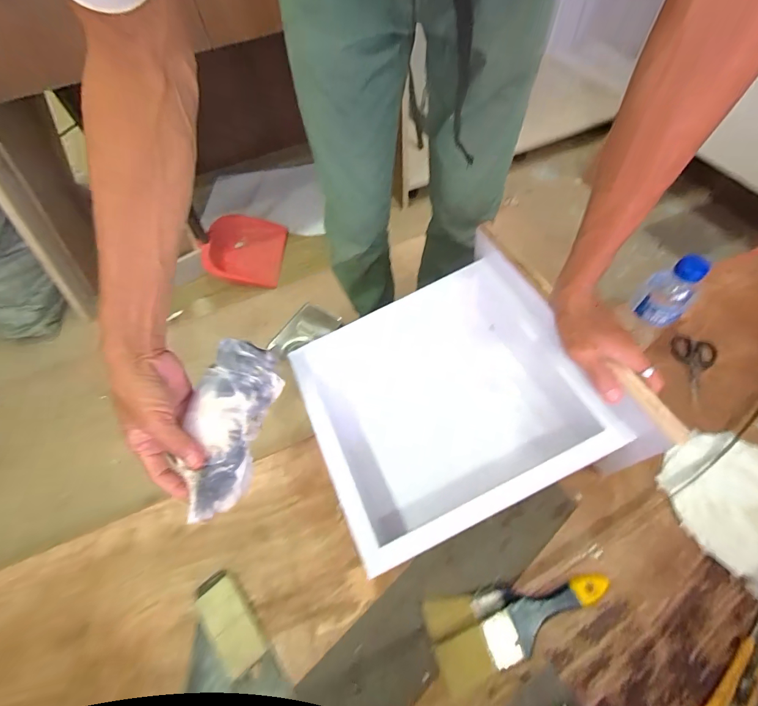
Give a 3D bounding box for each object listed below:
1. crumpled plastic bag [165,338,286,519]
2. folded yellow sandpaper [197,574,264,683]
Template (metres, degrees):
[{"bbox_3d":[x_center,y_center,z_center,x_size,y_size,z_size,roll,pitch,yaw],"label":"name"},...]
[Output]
[{"bbox_3d":[-0.160,0.077,0.391,0.063,0.056,0.181,7,74,6],"label":"crumpled plastic bag"},{"bbox_3d":[-0.184,0.330,0.442,0.047,0.012,0.106,-39,66,-19],"label":"folded yellow sandpaper"}]

